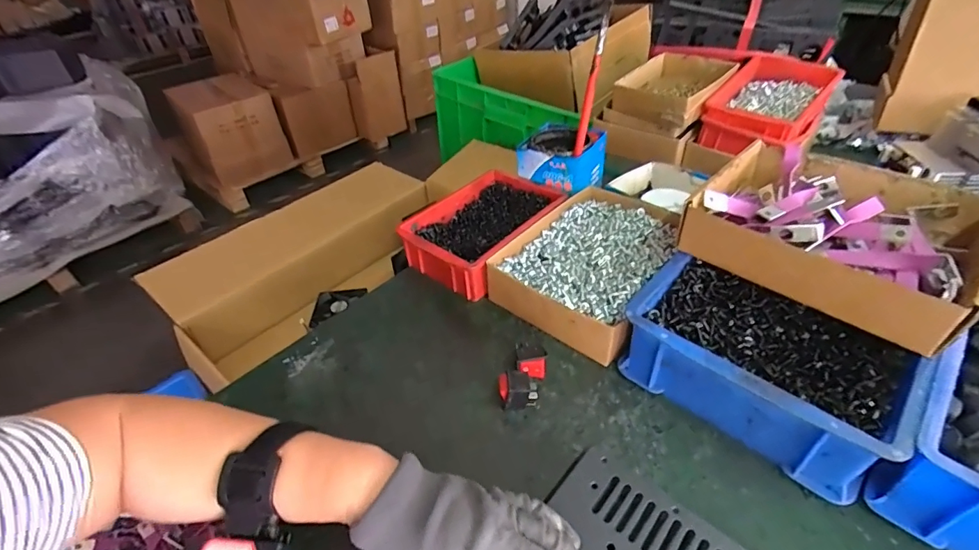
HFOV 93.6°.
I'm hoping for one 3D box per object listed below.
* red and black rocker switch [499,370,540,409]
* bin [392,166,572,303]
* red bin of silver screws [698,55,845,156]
[{"bbox_3d":[0.027,0.106,0.421,0.035,0.028,0.022,-3,40,2],"label":"red and black rocker switch"},{"bbox_3d":[-0.005,-0.063,0.598,0.135,0.059,0.203,24,48,29],"label":"bin"},{"bbox_3d":[0.443,-0.267,0.724,0.137,0.078,0.221,29,50,33],"label":"red bin of silver screws"}]

